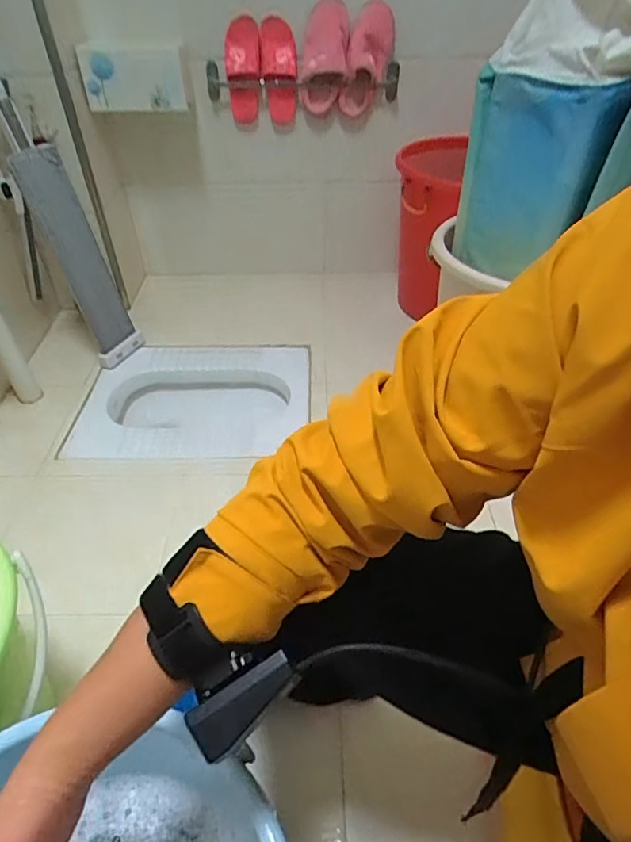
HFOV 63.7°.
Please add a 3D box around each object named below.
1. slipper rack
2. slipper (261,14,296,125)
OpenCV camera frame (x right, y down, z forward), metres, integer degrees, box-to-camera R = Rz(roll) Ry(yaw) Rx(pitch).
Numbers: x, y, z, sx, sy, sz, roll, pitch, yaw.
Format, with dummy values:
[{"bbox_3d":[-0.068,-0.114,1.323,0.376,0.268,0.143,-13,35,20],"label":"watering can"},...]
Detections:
[{"bbox_3d":[-0.005,-0.815,1.229,0.488,0.102,0.119,-14,46,-15],"label":"slipper rack"},{"bbox_3d":[-0.086,-0.846,1.233,0.091,0.209,0.118,-2,44,-2],"label":"slipper"}]

